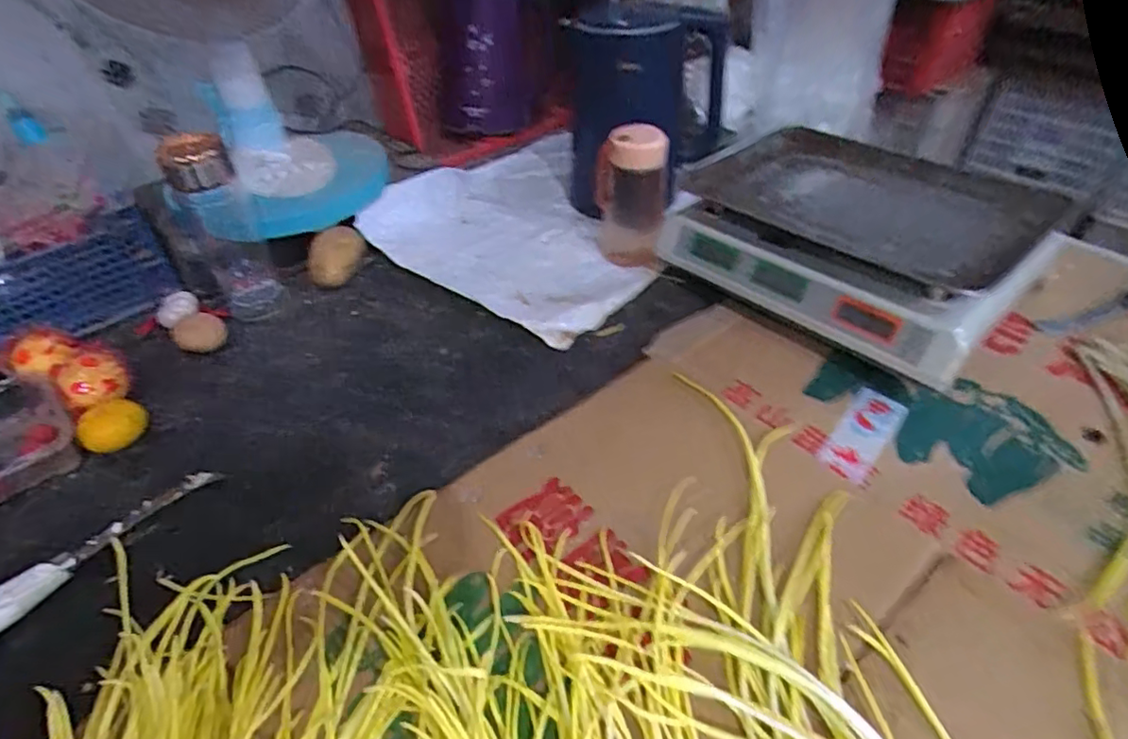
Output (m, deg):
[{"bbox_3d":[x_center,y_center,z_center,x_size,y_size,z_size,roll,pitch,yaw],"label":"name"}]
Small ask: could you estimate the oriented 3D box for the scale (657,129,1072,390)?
[{"bbox_3d":[0.277,-0.145,0.587,0.214,0.104,0.333,-33,52,-28],"label":"scale"}]

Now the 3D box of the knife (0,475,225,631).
[{"bbox_3d":[-0.372,0.141,0.443,0.022,0.032,0.198,26,50,26],"label":"knife"}]

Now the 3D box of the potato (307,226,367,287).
[{"bbox_3d":[-0.279,-0.137,0.707,0.074,0.047,0.057,-20,47,-18],"label":"potato"}]

